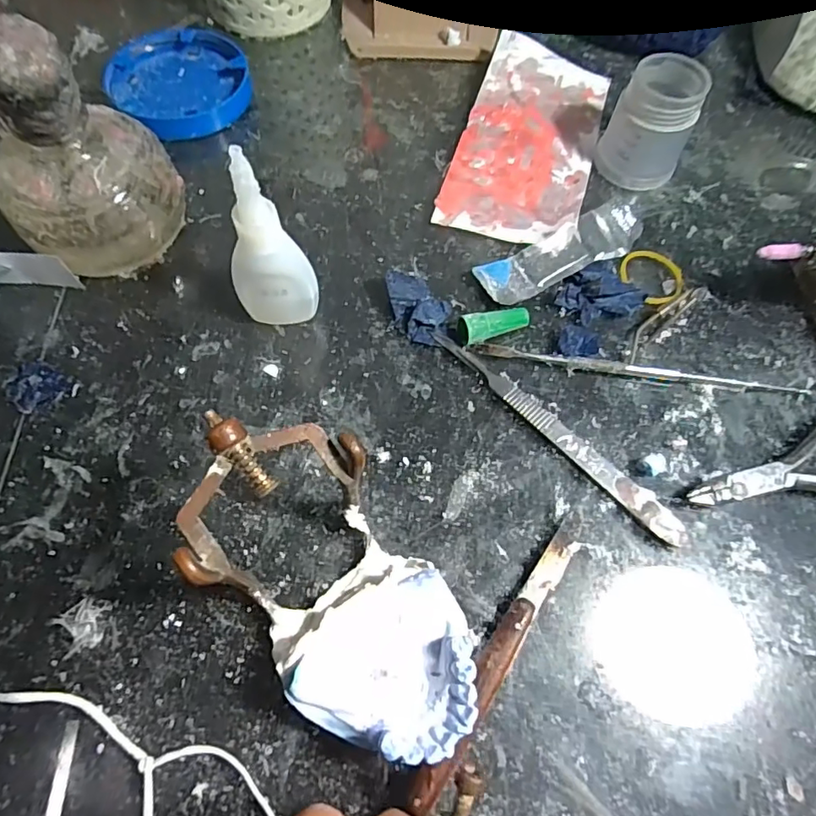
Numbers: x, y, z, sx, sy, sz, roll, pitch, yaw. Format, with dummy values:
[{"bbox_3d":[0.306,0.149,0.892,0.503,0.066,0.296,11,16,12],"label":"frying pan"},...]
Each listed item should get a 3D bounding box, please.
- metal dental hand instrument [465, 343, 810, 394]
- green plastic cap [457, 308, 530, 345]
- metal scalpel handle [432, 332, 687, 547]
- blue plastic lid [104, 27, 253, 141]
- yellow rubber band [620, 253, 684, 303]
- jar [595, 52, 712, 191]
[{"bbox_3d":[0.104,-0.018,0.250,0.150,0.006,0.007,7,66,1],"label":"metal dental hand instrument"},{"bbox_3d":[0.040,-0.038,0.253,0.034,0.013,0.011,-17,67,-9],"label":"green plastic cap"},{"bbox_3d":[0.063,0.008,0.237,0.012,0.005,0.132,-41,73,-18],"label":"metal scalpel handle"},{"bbox_3d":[-0.133,-0.191,0.320,0.076,0.014,0.079,1,66,-1],"label":"blue plastic lid"},{"bbox_3d":[0.123,-0.067,0.274,0.029,0.004,0.032,-34,71,-15],"label":"yellow rubber band"},{"bbox_3d":[0.129,-0.150,0.287,0.041,0.050,0.041,1,66,-1],"label":"jar"}]

